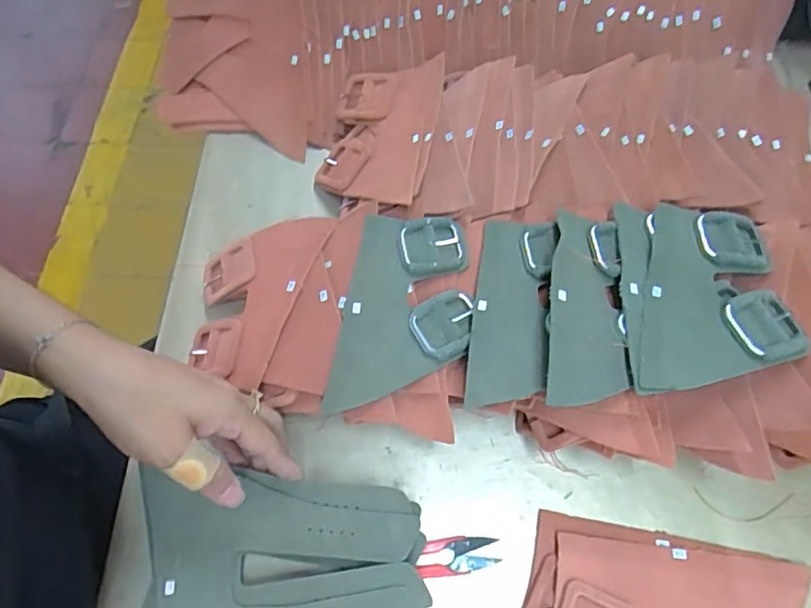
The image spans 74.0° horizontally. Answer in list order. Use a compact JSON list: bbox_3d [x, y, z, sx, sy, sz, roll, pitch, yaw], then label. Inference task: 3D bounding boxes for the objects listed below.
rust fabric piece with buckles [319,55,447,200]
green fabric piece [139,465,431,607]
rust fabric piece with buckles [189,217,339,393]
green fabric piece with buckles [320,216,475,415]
[{"bbox_3d":[-0.024,-0.146,0.461,0.106,0.029,0.158,-1,61,31],"label":"rust fabric piece with buckles"},{"bbox_3d":[-0.083,0.178,0.342,0.187,0.015,0.129,-4,65,1],"label":"green fabric piece"},{"bbox_3d":[-0.120,-0.012,0.420,0.097,0.012,0.140,12,71,28],"label":"rust fabric piece with buckles"},{"bbox_3d":[0.000,0.002,0.368,0.087,0.012,0.145,7,66,5],"label":"green fabric piece with buckles"}]

